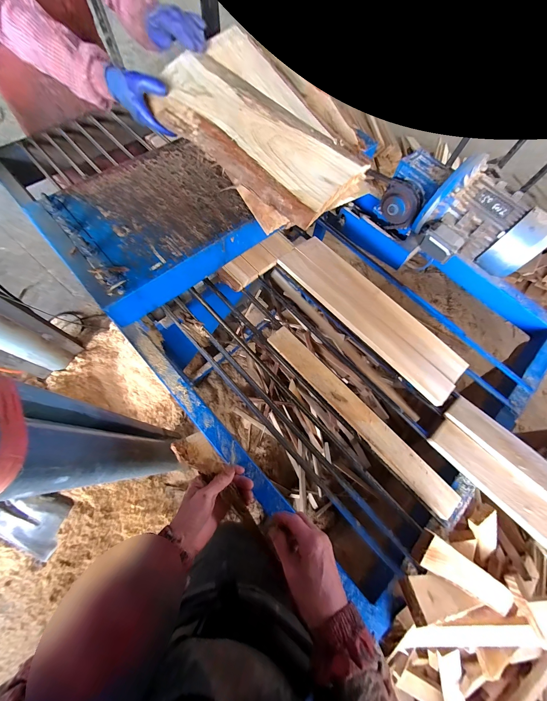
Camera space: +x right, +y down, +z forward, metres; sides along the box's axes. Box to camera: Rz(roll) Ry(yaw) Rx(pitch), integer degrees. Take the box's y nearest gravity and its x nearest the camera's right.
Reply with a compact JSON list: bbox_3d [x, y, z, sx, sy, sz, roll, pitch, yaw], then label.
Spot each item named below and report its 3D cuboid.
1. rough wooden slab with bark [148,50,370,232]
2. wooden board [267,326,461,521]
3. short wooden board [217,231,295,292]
[{"bbox_3d":[-0.056,-0.471,0.542,0.183,0.022,0.511,-44,76,-1],"label":"rough wooden slab with bark"},{"bbox_3d":[0.170,0.127,0.525,0.057,0.014,0.477,-40,75,-17],"label":"wooden board"},{"bbox_3d":[-0.040,-0.229,0.649,0.202,0.029,0.067,-40,104,-16],"label":"short wooden board"}]

